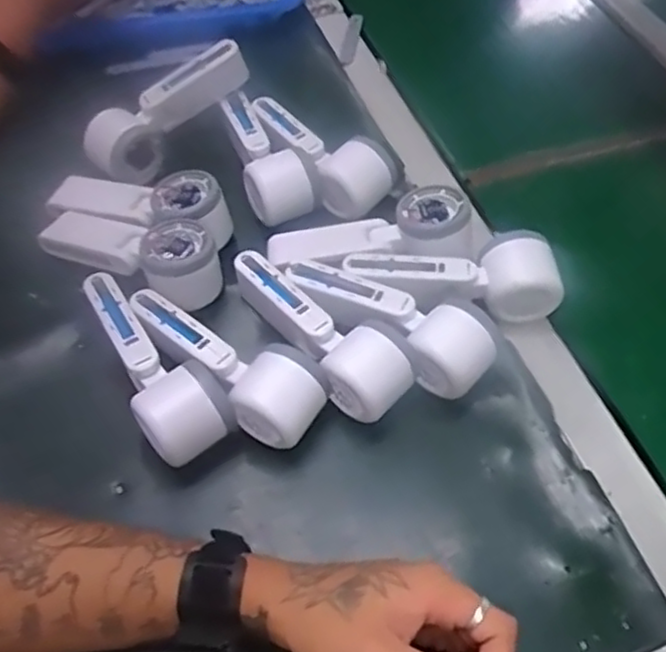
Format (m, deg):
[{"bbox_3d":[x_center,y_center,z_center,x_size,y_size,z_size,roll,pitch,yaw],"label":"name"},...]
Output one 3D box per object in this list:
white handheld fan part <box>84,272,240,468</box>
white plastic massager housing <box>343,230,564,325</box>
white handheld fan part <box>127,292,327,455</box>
[{"bbox_3d":[-0.131,0.028,0.521,0.057,0.057,0.155,-28,59,-18],"label":"white handheld fan part"},{"bbox_3d":[0.094,-0.039,0.559,0.166,0.043,0.056,1,54,0],"label":"white plastic massager housing"},{"bbox_3d":[-0.076,0.025,0.522,0.160,0.062,0.060,35,62,23],"label":"white handheld fan part"}]

